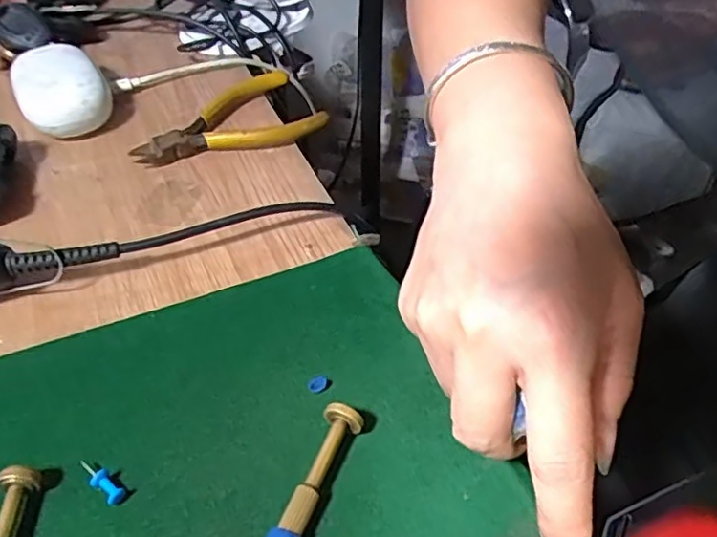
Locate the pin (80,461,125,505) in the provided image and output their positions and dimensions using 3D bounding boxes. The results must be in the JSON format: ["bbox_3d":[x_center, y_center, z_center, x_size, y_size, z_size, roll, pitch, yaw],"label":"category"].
[{"bbox_3d":[-0.096,0.079,0.230,0.025,0.007,0.007,32,54,29],"label":"pin"}]

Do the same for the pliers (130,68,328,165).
[{"bbox_3d":[-0.089,-0.099,0.409,0.119,0.014,0.071,-18,47,-15],"label":"pliers"}]

